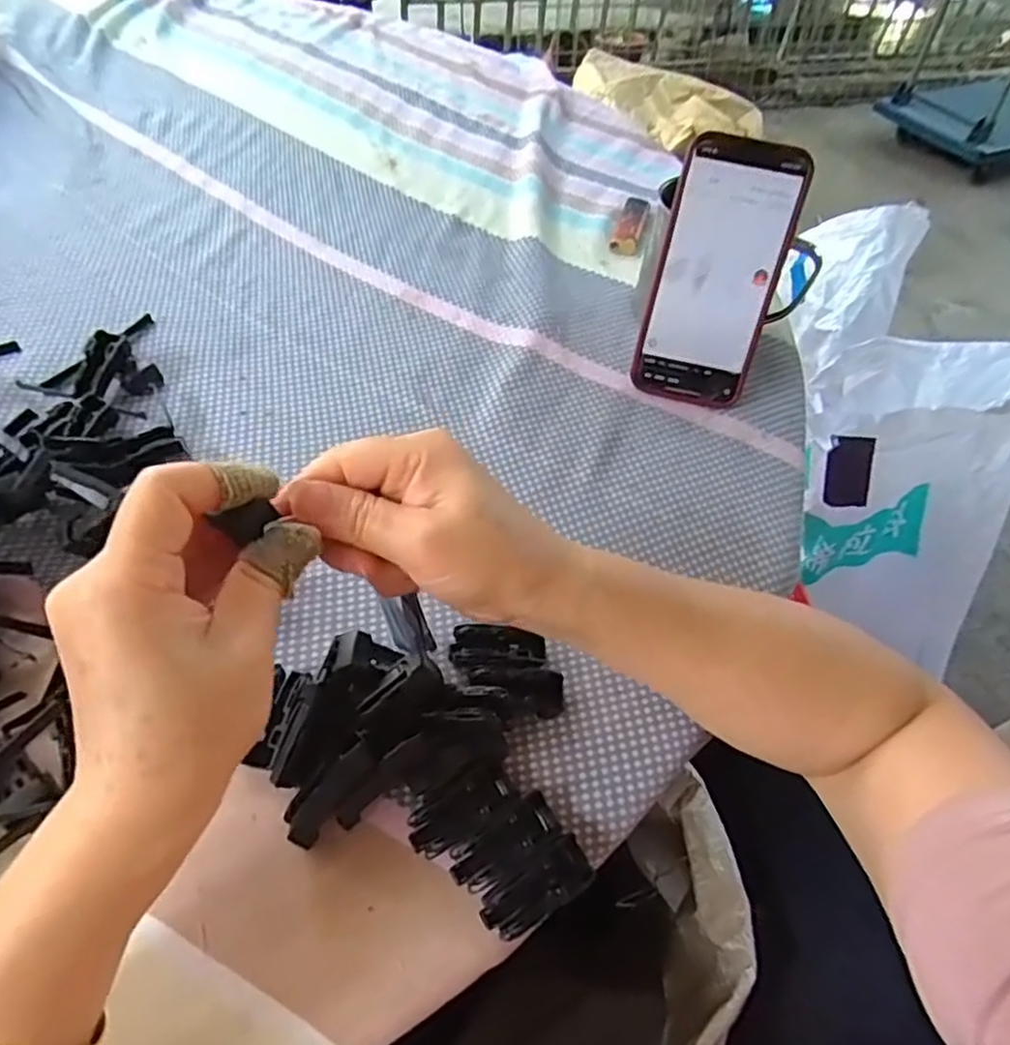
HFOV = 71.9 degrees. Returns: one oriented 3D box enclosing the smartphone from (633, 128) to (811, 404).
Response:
[{"bbox_3d":[0.137,-0.156,0.446,0.076,0.158,0.012,14,23,5],"label":"smartphone"}]

